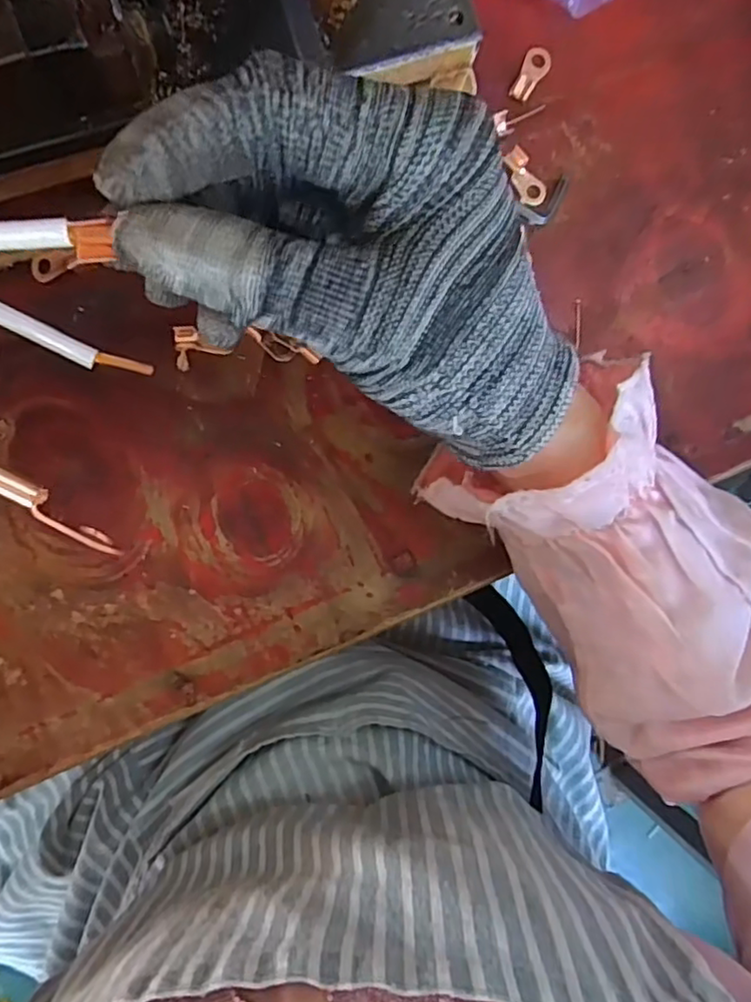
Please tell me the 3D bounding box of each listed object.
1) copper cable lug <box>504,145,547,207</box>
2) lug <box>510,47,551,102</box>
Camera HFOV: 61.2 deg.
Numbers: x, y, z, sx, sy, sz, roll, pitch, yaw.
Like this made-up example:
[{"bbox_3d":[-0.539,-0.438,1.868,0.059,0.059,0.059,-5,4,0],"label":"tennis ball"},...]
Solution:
[{"bbox_3d":[0.067,-0.143,0.280,0.012,0.004,0.024,-38,96,-5],"label":"copper cable lug"},{"bbox_3d":[0.069,-0.188,0.280,0.012,0.004,0.024,25,89,-8],"label":"lug"}]

